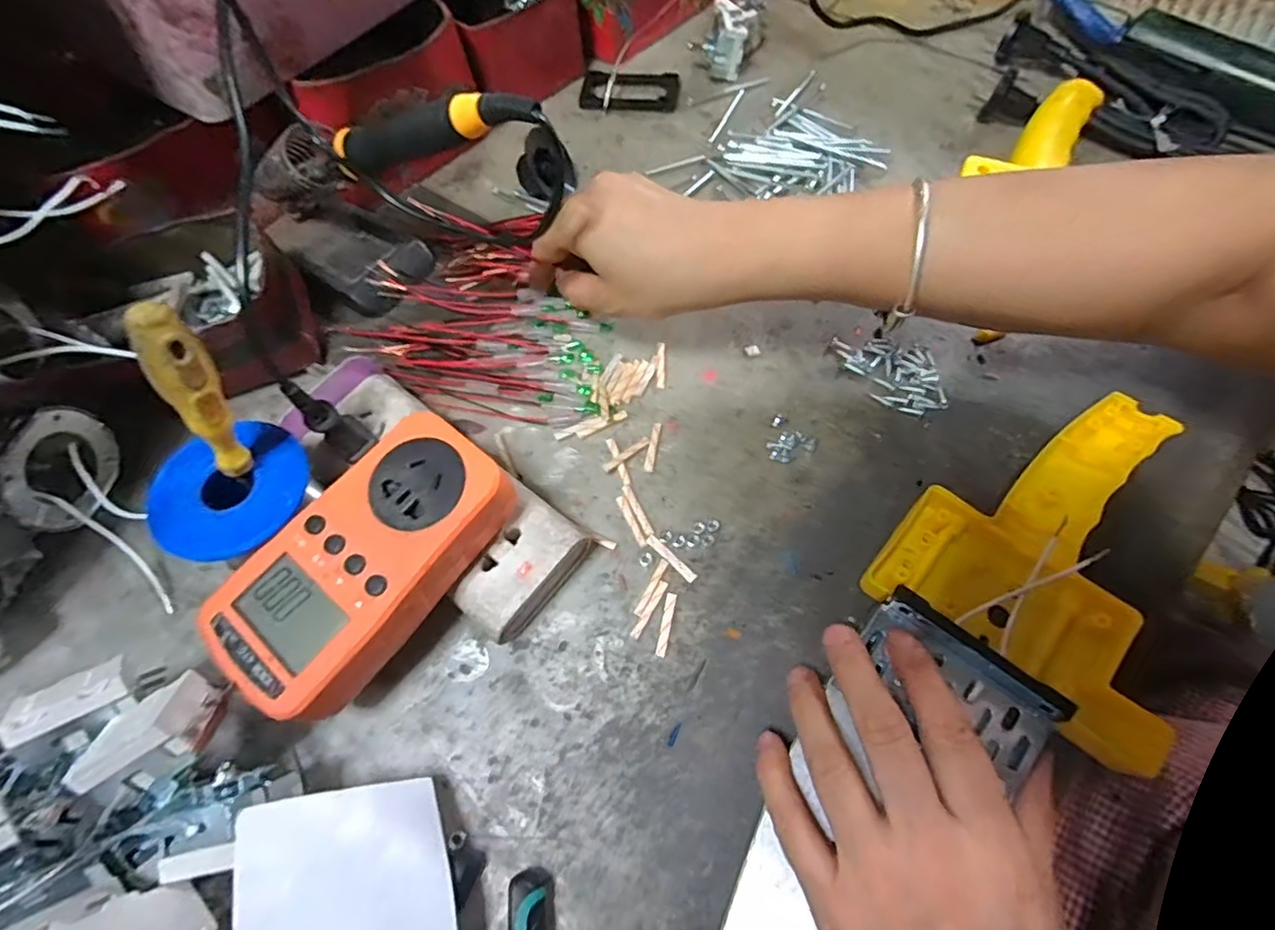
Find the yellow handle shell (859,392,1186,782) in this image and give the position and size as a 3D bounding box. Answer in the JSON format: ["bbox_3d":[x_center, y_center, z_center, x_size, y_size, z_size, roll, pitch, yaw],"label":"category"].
[{"bbox_3d":[0.203,0.037,0.282,0.123,0.035,0.148,39,70,19],"label":"yellow handle shell"}]

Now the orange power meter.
[{"bbox_3d":[-0.115,0.040,0.257,0.068,0.033,0.125,34,69,17],"label":"orange power meter"}]

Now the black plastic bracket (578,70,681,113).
[{"bbox_3d":[-0.005,-0.299,0.478,0.077,0.005,0.052,11,64,7],"label":"black plastic bracket"}]

